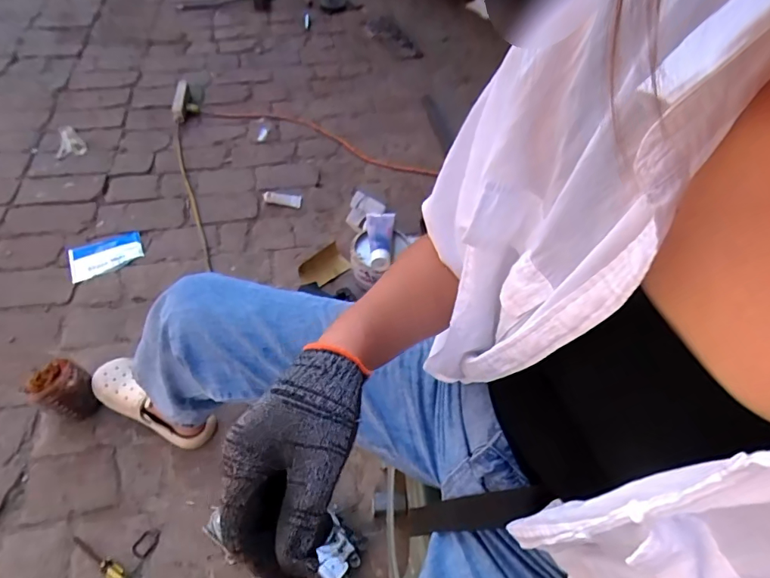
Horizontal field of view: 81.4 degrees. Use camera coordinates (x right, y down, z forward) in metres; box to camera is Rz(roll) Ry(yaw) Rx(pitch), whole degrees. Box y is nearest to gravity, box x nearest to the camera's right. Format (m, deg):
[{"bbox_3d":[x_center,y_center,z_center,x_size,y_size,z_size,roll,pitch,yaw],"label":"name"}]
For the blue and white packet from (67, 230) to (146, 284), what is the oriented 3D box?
[{"bbox_3d":[-0.722,-0.092,1.150,0.178,0.018,0.102,-22,59,-18],"label":"blue and white packet"}]

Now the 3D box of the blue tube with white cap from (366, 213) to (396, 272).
[{"bbox_3d":[-0.009,-0.135,1.103,0.072,0.050,0.193,1,54,-4],"label":"blue tube with white cap"}]

